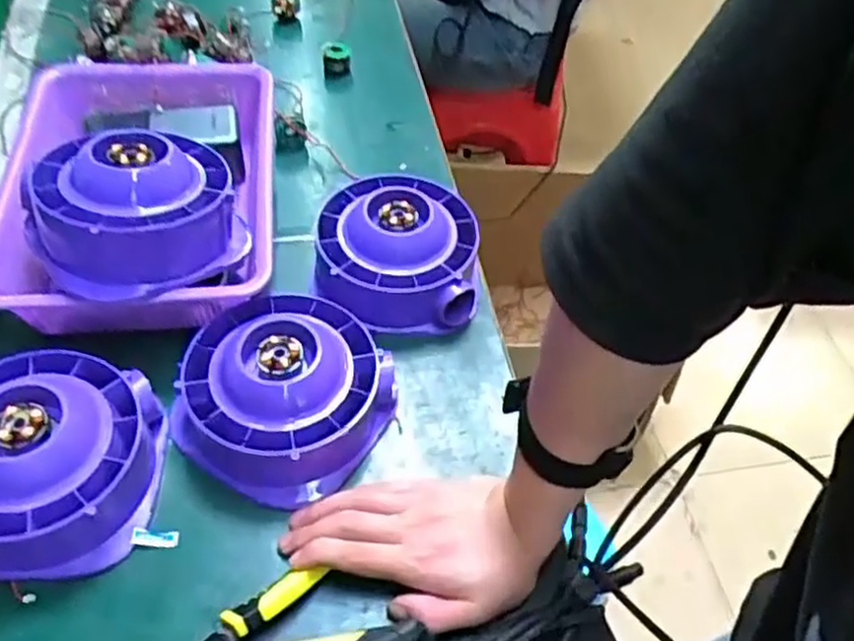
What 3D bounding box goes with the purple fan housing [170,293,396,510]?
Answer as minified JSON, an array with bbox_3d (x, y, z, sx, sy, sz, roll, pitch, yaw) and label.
[{"bbox_3d":[-0.096,0.046,0.498,0.124,0.066,0.131,2,51,-3],"label":"purple fan housing"}]

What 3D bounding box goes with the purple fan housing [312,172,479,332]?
[{"bbox_3d":[-0.024,-0.058,0.583,0.127,0.068,0.127,4,51,-2],"label":"purple fan housing"}]

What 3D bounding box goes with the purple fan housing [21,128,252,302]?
[{"bbox_3d":[-0.206,-0.080,0.516,0.142,0.081,0.133,-12,55,-16],"label":"purple fan housing"}]

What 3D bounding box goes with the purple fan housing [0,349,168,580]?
[{"bbox_3d":[-0.241,0.083,0.452,0.131,0.065,0.133,0,52,-5],"label":"purple fan housing"}]

